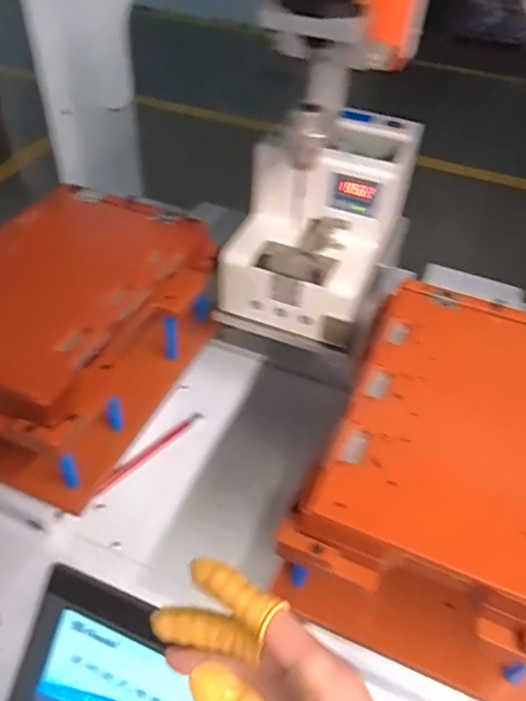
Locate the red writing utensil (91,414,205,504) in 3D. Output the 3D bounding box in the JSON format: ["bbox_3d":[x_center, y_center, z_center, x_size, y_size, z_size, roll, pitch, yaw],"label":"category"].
[{"bbox_3d":[-0.112,0.100,0.551,0.012,0.006,0.135,34,52,26],"label":"red writing utensil"}]

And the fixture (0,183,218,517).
[{"bbox_3d":[-0.174,-0.019,0.511,0.171,0.142,0.253,21,48,16],"label":"fixture"}]

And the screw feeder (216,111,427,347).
[{"bbox_3d":[0.062,-0.130,0.551,0.140,0.155,0.199,21,47,15],"label":"screw feeder"}]

